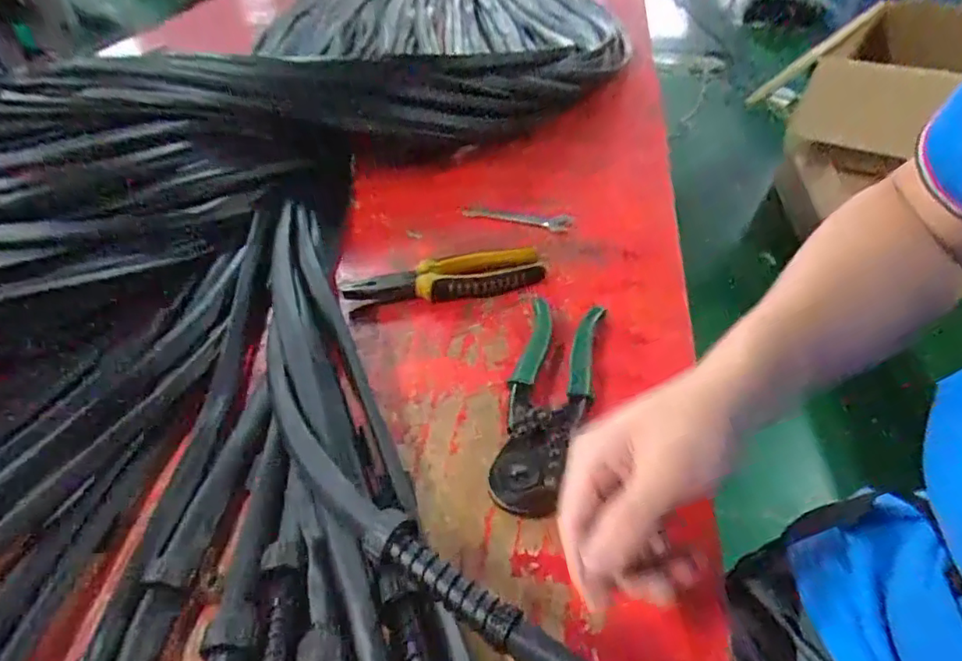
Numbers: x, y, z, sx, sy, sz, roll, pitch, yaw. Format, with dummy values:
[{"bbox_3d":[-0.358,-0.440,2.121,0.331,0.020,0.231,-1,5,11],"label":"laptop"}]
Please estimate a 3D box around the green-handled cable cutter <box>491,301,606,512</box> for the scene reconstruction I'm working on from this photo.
[{"bbox_3d":[0.057,0.050,0.470,0.062,0.017,0.221,7,43,11],"label":"green-handled cable cutter"}]

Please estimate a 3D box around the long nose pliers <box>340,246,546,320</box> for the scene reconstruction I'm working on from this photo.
[{"bbox_3d":[-0.034,-0.051,0.587,0.203,0.025,0.060,-12,43,-9],"label":"long nose pliers"}]

